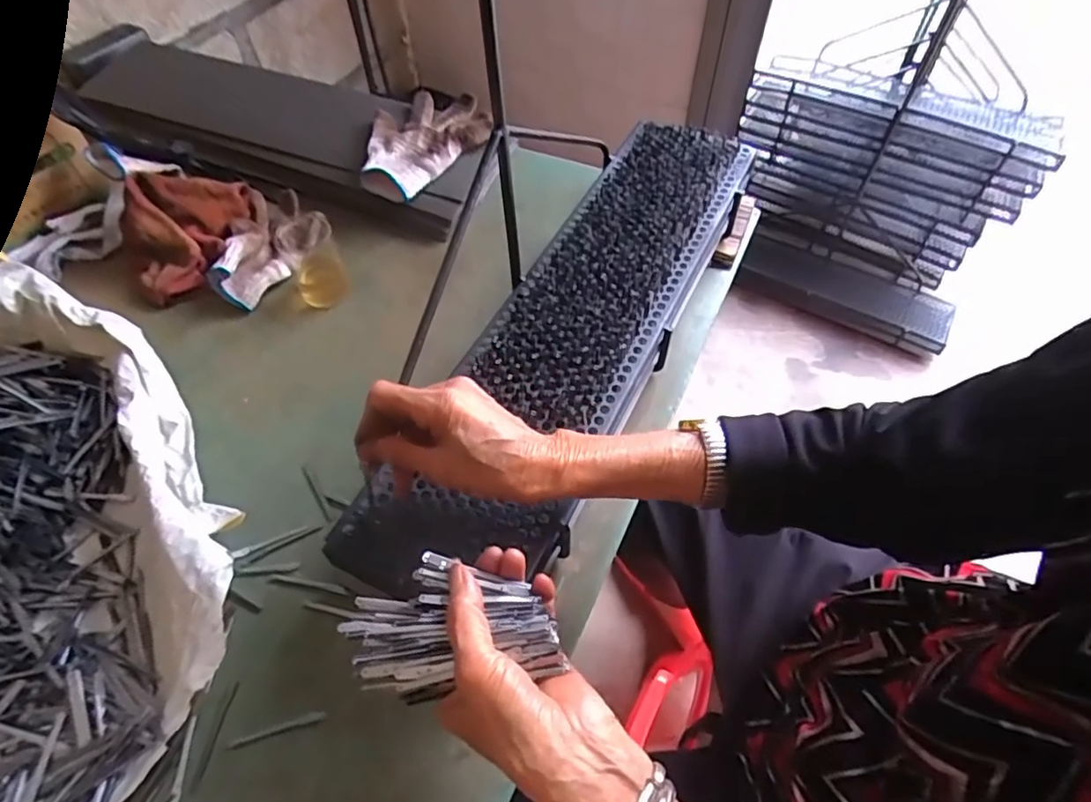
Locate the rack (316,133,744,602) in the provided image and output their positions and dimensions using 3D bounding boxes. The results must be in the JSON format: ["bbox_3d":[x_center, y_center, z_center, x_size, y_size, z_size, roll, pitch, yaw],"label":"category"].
[{"bbox_3d":[0.039,-0.074,0.544,0.153,0.033,0.587,26,63,15],"label":"rack"}]

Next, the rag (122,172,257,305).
[{"bbox_3d":[-0.402,-0.198,0.667,0.145,0.065,0.117,-26,58,-17],"label":"rag"}]

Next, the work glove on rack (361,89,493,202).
[{"bbox_3d":[-0.161,-0.328,0.742,0.136,0.039,0.190,38,63,24],"label":"work glove on rack"}]

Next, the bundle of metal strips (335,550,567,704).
[{"bbox_3d":[-0.053,0.125,0.337,0.112,0.015,0.072,-8,55,-8],"label":"bundle of metal strips"}]

